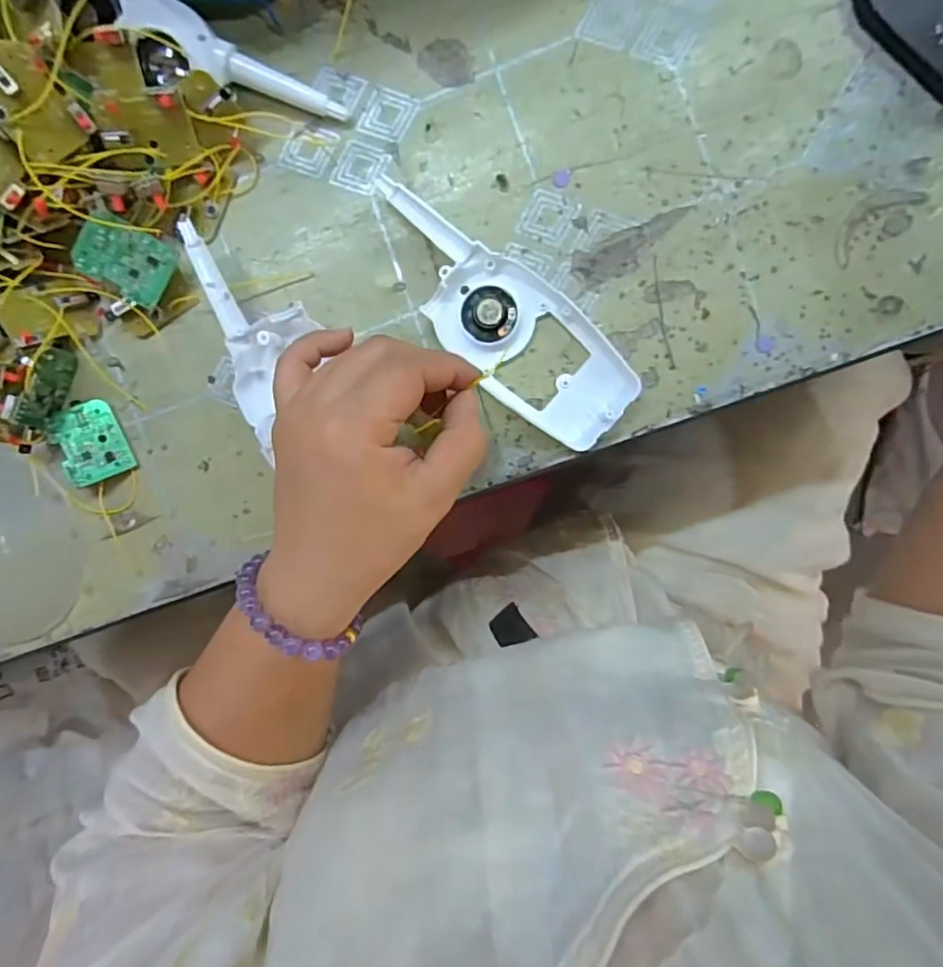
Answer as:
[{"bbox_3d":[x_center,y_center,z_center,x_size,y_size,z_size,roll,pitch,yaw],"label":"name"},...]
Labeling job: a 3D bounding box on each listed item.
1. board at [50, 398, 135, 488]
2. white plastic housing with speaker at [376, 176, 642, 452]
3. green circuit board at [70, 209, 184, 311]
[{"bbox_3d":[-0.209,-0.022,0.316,0.033,0.004,0.043,-25,92,-15],"label":"board"},{"bbox_3d":[0.014,-0.087,0.293,0.160,0.013,0.058,44,96,-3],"label":"white plastic housing with speaker"},{"bbox_3d":[-0.177,-0.115,0.294,0.042,0.005,0.034,26,94,-21],"label":"green circuit board"}]

